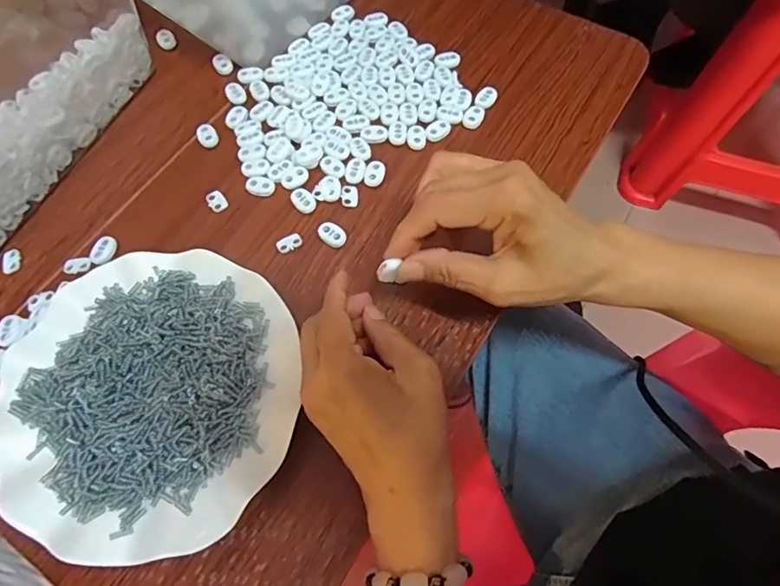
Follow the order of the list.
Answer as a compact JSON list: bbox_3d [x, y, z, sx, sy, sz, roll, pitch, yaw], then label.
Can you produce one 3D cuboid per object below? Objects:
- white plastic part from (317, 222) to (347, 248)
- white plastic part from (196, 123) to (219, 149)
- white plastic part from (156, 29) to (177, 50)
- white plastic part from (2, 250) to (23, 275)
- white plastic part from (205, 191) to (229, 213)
[{"bbox_3d":[-0.043,-0.043,0.364,0.022,0.006,0.015,32,70,15],"label":"white plastic part"},{"bbox_3d":[-0.151,-0.130,0.406,0.016,0.004,0.023,-34,69,-13],"label":"white plastic part"},{"bbox_3d":[-0.208,-0.235,0.454,0.017,0.006,0.022,-26,68,-10],"label":"white plastic part"},{"bbox_3d":[-0.282,-0.024,0.364,0.012,0.004,0.020,-13,66,-5],"label":"white plastic part"},{"bbox_3d":[-0.135,-0.072,0.382,0.013,0.004,0.019,-37,70,-14],"label":"white plastic part"}]

